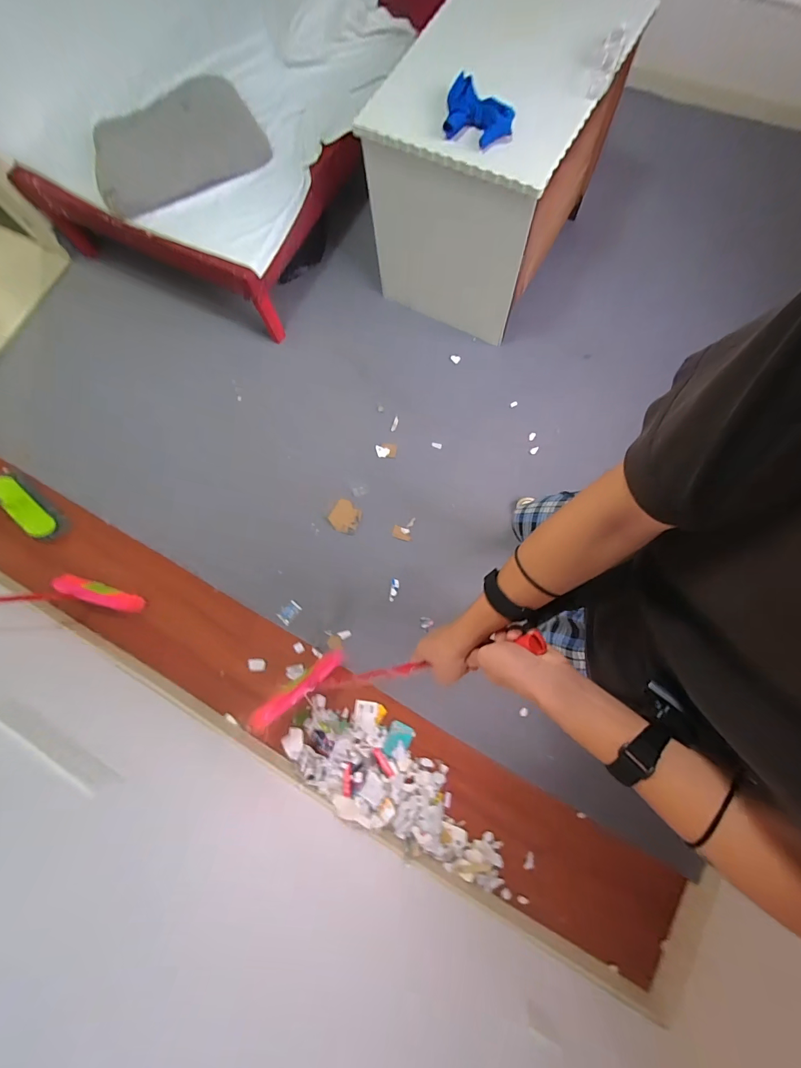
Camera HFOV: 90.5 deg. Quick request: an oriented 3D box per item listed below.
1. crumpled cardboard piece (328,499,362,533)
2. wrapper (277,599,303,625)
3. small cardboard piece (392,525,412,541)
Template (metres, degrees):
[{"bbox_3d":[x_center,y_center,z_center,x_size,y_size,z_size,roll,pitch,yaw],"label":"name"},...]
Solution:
[{"bbox_3d":[-0.208,-0.065,1.510,0.112,0.012,0.116,-1,77,4],"label":"crumpled cardboard piece"},{"bbox_3d":[-0.407,0.283,1.452,0.056,0.007,0.085,39,82,11],"label":"wrapper"},{"bbox_3d":[0.008,-0.003,1.499,0.075,0.006,0.049,13,79,4],"label":"small cardboard piece"}]

